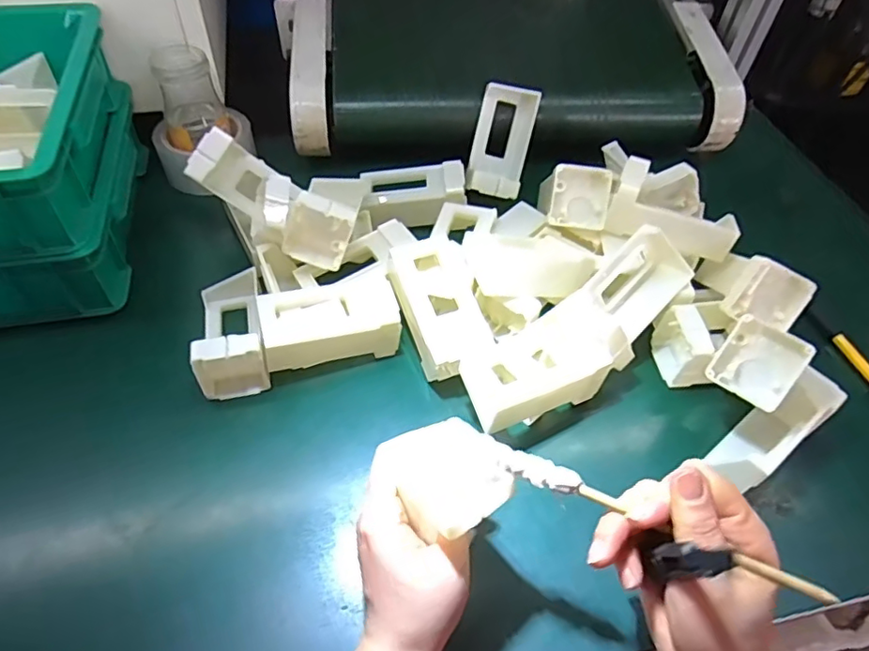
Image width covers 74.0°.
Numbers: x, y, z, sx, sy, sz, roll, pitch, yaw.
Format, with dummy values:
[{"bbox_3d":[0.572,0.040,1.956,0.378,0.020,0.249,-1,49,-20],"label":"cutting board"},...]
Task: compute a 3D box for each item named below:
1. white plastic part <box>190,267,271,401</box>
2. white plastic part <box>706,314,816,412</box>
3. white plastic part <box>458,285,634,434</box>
[{"bbox_3d":[-0.169,-0.006,0.479,0.053,0.059,0.120,-9,53,-11],"label":"white plastic part"},{"bbox_3d":[0.232,0.027,0.414,0.053,0.024,0.053,34,98,17],"label":"white plastic part"},{"bbox_3d":[0.083,0.028,0.442,0.128,0.039,0.064,-25,58,-21],"label":"white plastic part"}]

